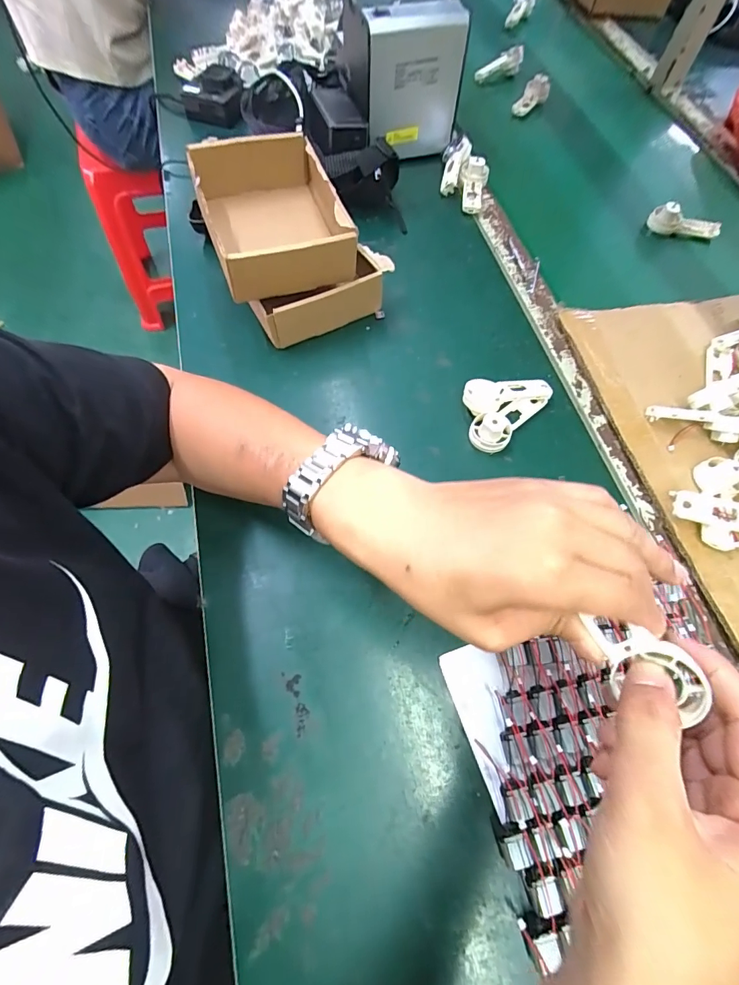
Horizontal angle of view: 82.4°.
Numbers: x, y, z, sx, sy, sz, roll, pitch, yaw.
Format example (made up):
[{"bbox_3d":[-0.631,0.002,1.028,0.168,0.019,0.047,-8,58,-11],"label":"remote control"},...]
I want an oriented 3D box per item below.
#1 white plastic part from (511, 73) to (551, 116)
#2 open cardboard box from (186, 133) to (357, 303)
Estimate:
[{"bbox_3d":[0.277,-0.678,0.723,0.039,0.026,0.095,30,67,10],"label":"white plastic part"},{"bbox_3d":[-0.103,-0.291,0.443,0.131,0.062,0.179,-17,68,-11],"label":"open cardboard box"}]

